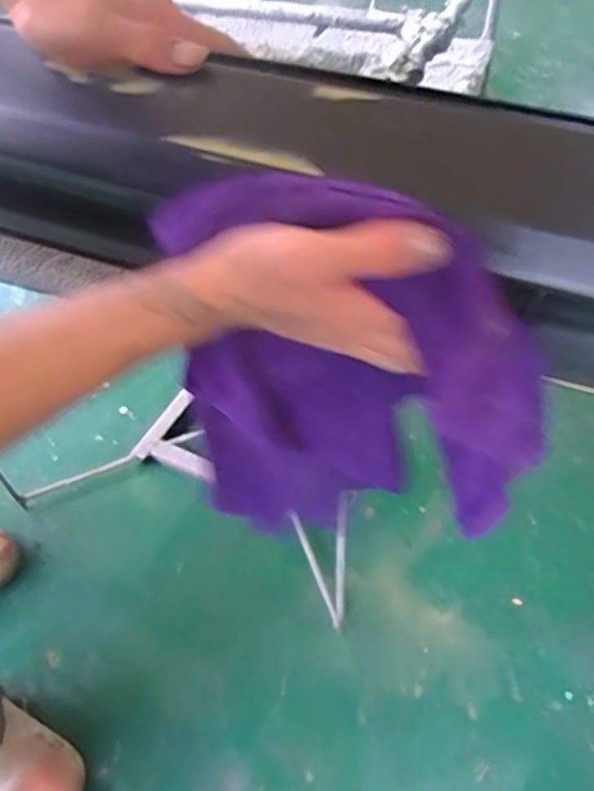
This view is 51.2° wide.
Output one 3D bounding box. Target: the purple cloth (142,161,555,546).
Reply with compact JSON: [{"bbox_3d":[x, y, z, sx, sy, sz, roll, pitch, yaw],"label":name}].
[{"bbox_3d":[0.031,0.009,0.407,0.223,0.308,0.053,23,55,17],"label":"purple cloth"}]

